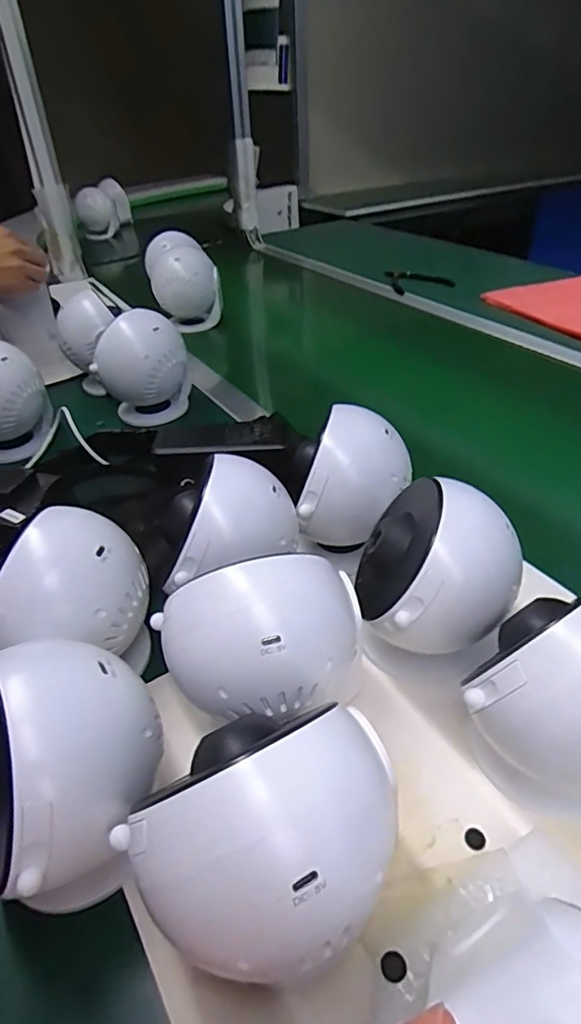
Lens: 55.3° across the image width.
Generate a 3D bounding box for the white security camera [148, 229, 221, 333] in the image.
[{"bbox_3d":[-0.185,-0.401,0.959,0.106,0.128,0.174,-10,40,-9],"label":"white security camera"}]

